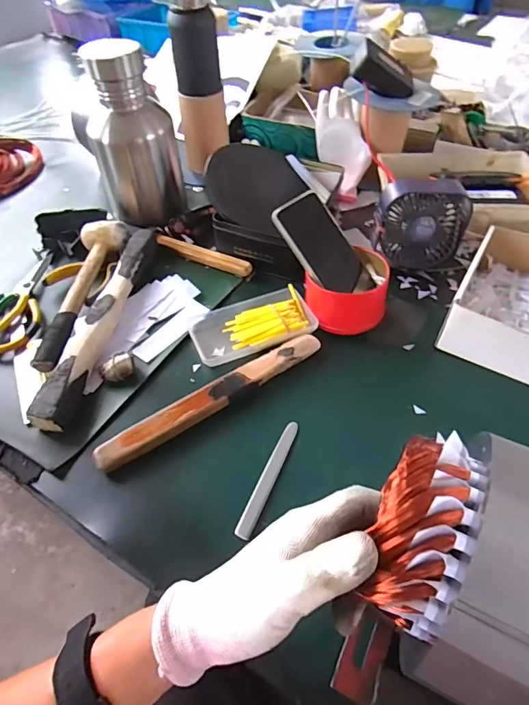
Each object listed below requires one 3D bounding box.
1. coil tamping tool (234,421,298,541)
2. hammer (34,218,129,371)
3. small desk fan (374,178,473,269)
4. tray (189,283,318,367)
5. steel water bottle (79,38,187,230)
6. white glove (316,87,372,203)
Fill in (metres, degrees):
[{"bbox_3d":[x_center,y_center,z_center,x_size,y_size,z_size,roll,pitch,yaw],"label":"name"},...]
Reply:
[{"bbox_3d":[0.005,0.122,0.435,0.016,0.004,0.129,18,54,16],"label":"coil tamping tool"},{"bbox_3d":[-0.244,-0.086,0.571,0.063,0.033,0.249,4,51,6],"label":"hammer"},{"bbox_3d":[0.212,-0.175,0.598,0.124,0.121,0.045,0,28,2],"label":"small desk fan"},{"bbox_3d":[-0.015,-0.035,0.551,0.151,0.019,0.086,-19,53,-12],"label":"tray"},{"bbox_3d":[-0.188,-0.304,0.632,0.105,0.227,0.092,14,53,13],"label":"steel water bottle"},{"bbox_3d":[0.136,-0.358,0.755,0.078,0.029,0.196,-10,84,-5],"label":"white glove"}]

